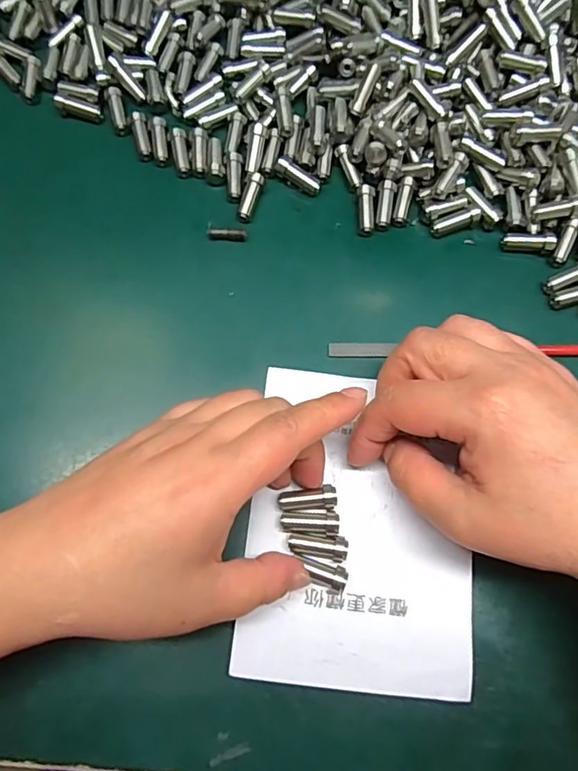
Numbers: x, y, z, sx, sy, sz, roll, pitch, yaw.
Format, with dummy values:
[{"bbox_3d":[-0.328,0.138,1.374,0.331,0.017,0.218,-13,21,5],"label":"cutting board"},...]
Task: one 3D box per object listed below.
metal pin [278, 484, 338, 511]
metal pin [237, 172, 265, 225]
[{"bbox_3d":[0.009,0.053,0.246,0.026,0.011,0.010,-4,74,-2],"label":"metal pin"},{"bbox_3d":[-0.021,-0.106,0.293,0.008,0.007,0.028,17,75,4],"label":"metal pin"}]

